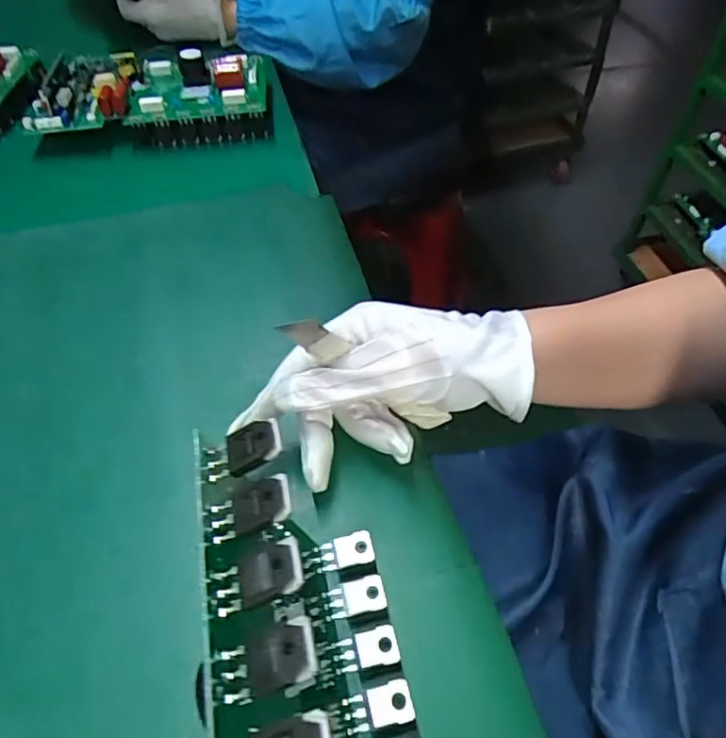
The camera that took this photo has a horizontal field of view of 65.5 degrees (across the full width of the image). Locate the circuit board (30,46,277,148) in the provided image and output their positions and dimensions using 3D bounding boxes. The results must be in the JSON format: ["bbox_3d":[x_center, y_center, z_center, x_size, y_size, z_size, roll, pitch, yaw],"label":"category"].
[{"bbox_3d":[-0.208,-0.266,0.561,0.224,0.057,0.096,-7,50,-5],"label":"circuit board"}]

